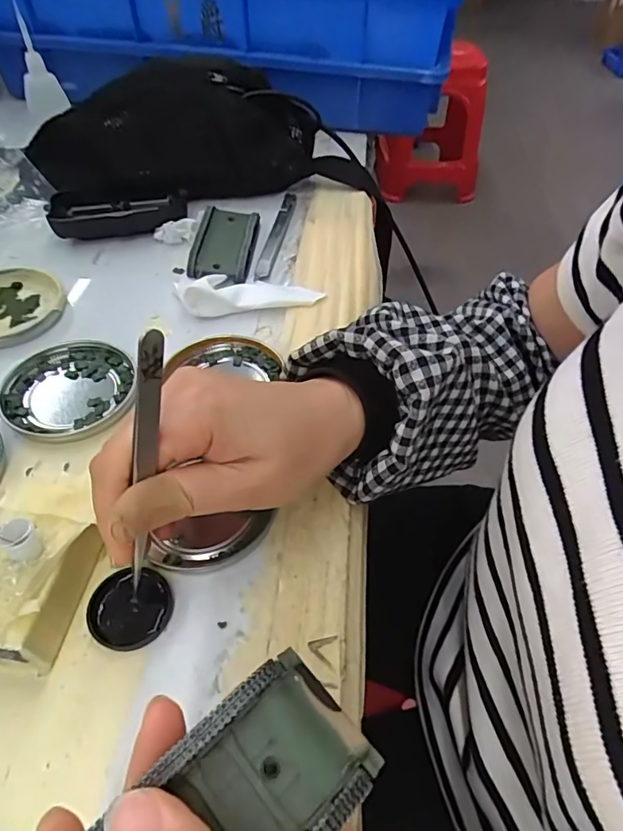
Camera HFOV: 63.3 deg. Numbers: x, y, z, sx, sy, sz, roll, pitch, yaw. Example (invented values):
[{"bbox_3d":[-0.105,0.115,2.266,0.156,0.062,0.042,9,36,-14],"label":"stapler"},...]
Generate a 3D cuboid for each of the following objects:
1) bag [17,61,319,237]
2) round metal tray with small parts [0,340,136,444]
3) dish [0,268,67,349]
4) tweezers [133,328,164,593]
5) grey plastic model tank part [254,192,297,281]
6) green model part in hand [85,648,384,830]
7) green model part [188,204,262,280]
[{"bbox_3d":[-0.119,-0.249,0.455,0.249,0.093,0.124,-22,54,-19],"label":"bag"},{"bbox_3d":[-0.151,-0.015,0.314,0.076,0.009,0.078,1,50,-1],"label":"round metal tray with small parts"},{"bbox_3d":[-0.219,-0.079,0.362,0.071,0.015,0.079,35,58,24],"label":"dish"},{"bbox_3d":[-0.066,0.022,0.198,0.007,0.123,0.011,30,35,22],"label":"tweezers"},{"bbox_3d":[-0.029,-0.159,0.440,0.011,0.005,0.137,7,50,5],"label":"grey plastic model tank part"},{"bbox_3d":[-0.027,0.110,0.130,0.096,0.020,0.042,-35,59,-25],"label":"green model part in hand"},{"bbox_3d":[-0.070,-0.142,0.412,0.045,0.019,0.087,5,50,2],"label":"green model part"}]

